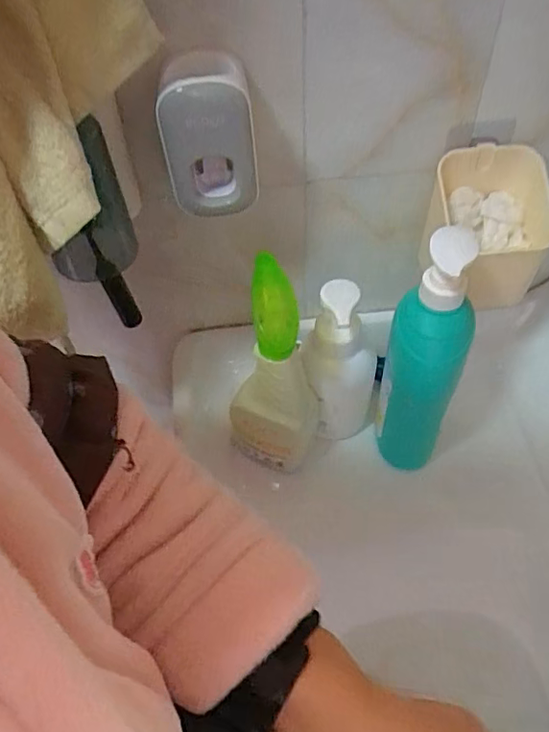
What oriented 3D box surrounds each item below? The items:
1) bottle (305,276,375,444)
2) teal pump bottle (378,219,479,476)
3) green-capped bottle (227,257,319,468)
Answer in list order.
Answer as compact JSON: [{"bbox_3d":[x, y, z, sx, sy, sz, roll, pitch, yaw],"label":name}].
[{"bbox_3d":[0.065,0.006,0.536,0.061,0.193,0.048,19,55,18],"label":"bottle"},{"bbox_3d":[0.135,-0.002,0.488,0.067,0.261,0.056,22,56,20],"label":"teal pump bottle"},{"bbox_3d":[-0.002,0.012,0.507,0.075,0.231,0.058,20,56,19],"label":"green-capped bottle"}]

